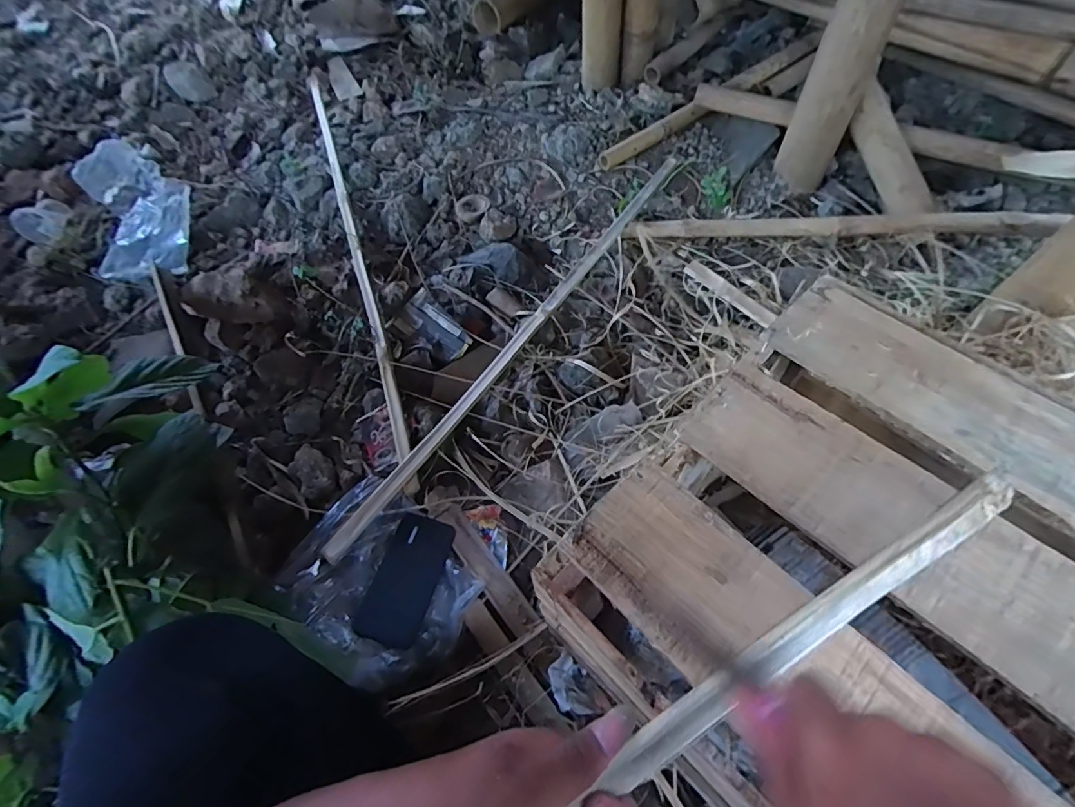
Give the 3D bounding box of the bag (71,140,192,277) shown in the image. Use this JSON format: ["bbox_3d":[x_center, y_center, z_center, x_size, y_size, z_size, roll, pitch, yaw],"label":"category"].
[{"bbox_3d":[-0.792,-0.395,0.967,0.177,0.064,0.429,-29,66,-11],"label":"bag"}]

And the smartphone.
[{"bbox_3d":[-0.168,0.226,0.631,0.076,0.008,0.158,23,61,-4],"label":"smartphone"}]

